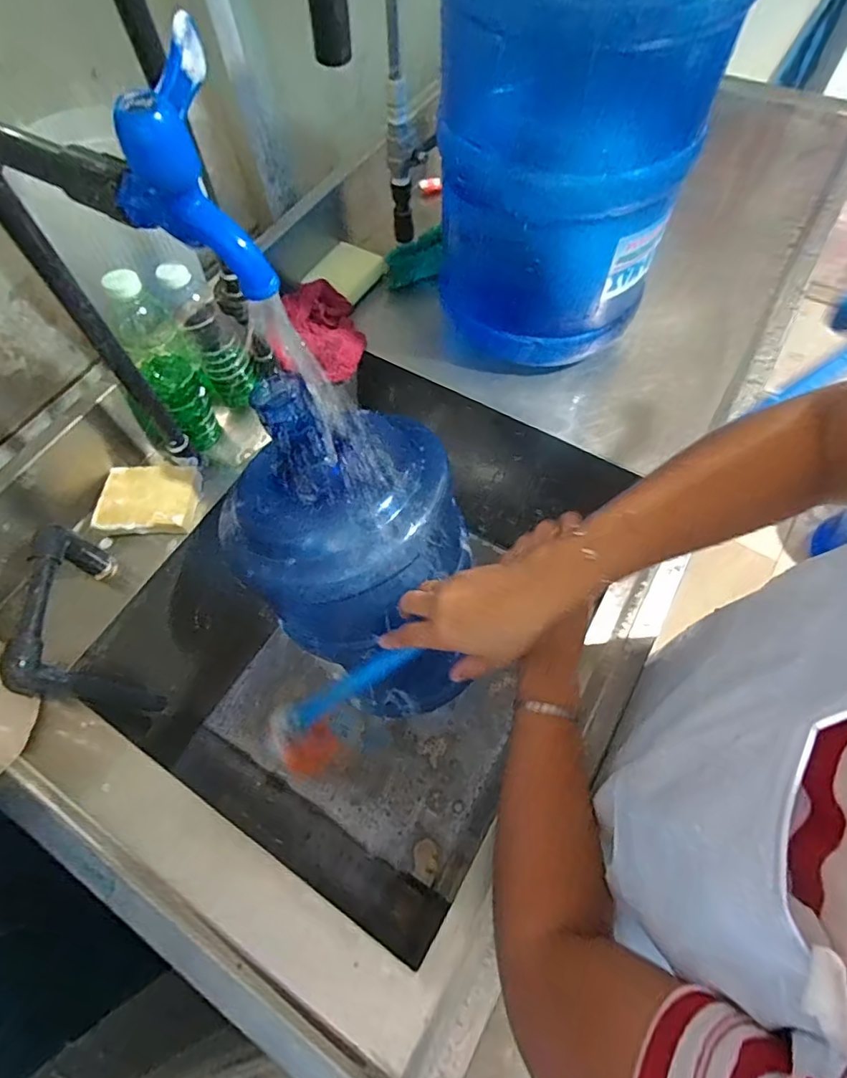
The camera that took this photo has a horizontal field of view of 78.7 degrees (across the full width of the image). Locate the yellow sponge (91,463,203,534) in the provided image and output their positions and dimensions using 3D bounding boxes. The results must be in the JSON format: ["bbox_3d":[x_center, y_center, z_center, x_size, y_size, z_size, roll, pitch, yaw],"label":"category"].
[{"bbox_3d":[-0.310,-0.044,0.577,0.106,0.023,0.080,-1,64,3],"label":"yellow sponge"}]

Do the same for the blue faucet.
[{"bbox_3d":[-0.110,-0.167,0.244,0.063,0.083,0.063,-29,66,-11],"label":"blue faucet"}]

